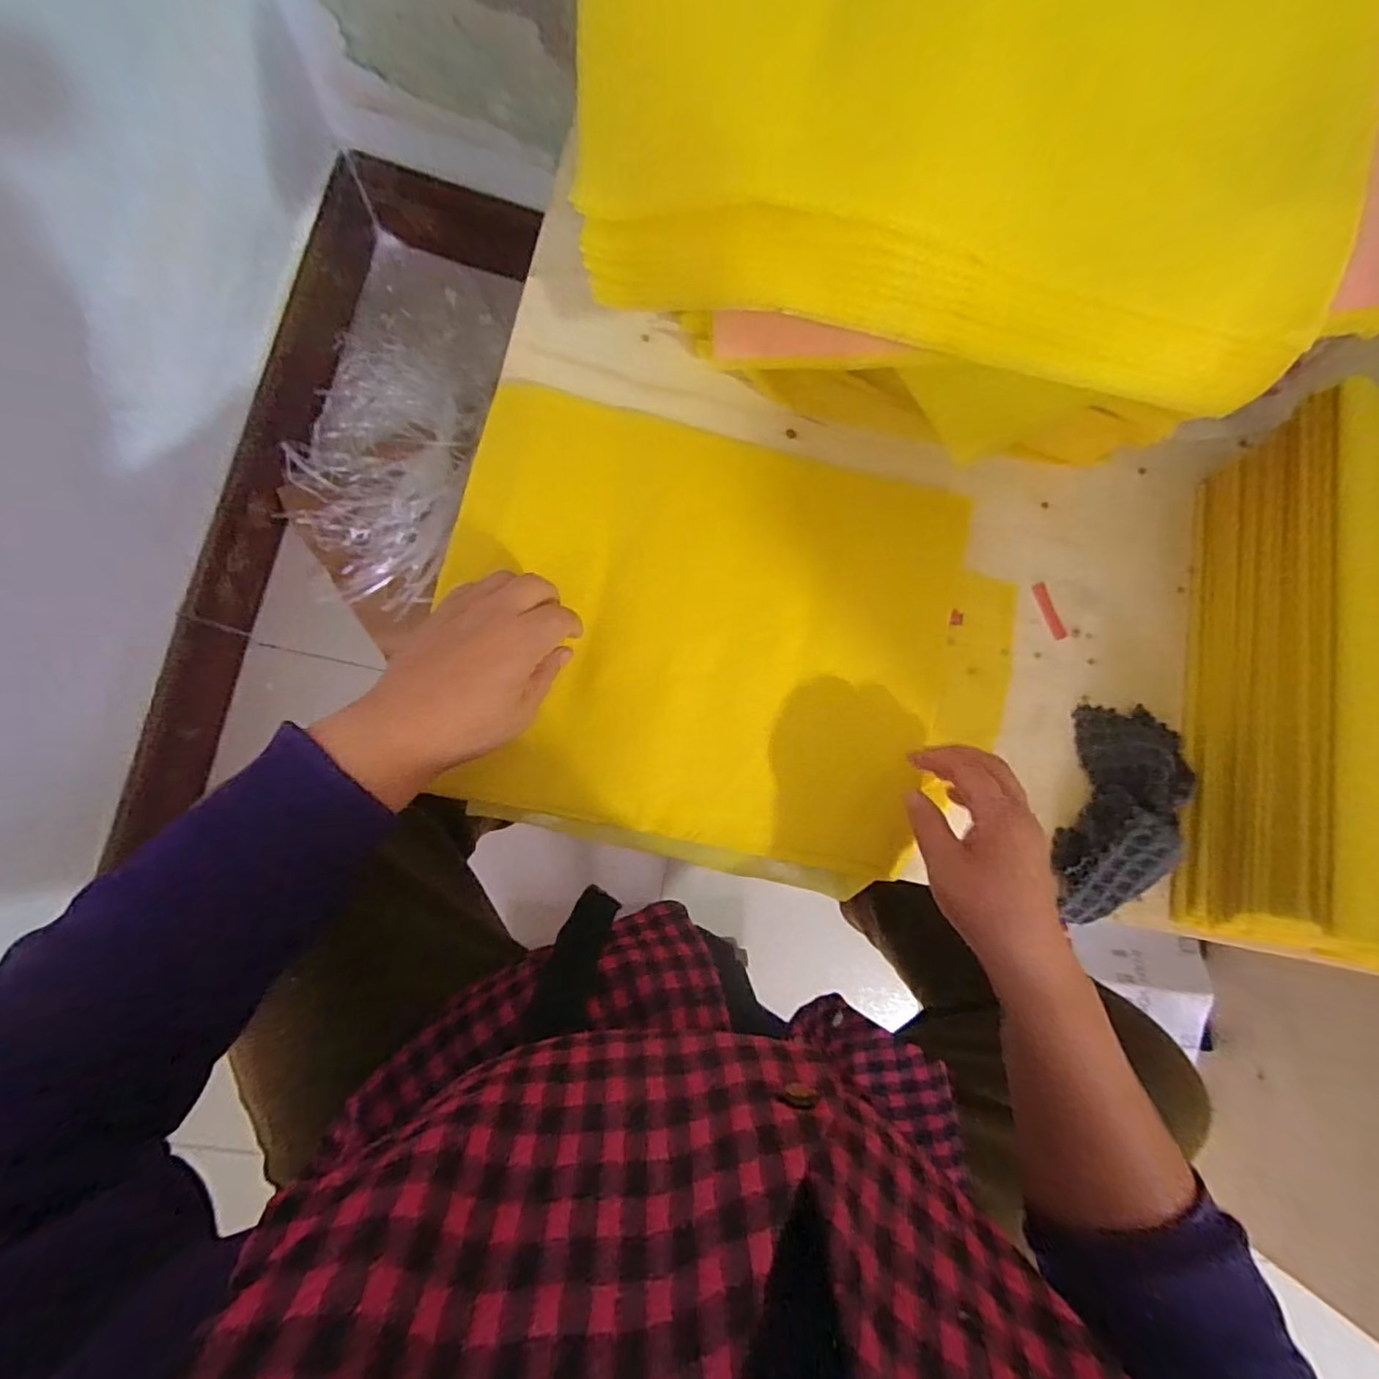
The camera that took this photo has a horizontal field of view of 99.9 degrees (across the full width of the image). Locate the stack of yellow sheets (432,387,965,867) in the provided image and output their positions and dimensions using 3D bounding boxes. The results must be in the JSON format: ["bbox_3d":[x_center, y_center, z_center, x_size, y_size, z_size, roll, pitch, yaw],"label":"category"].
[{"bbox_3d":[0.014,-0.039,0.410,0.349,0.011,0.283,12,83,-7],"label":"stack of yellow sheets"}]

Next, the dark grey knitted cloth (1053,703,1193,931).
[{"bbox_3d":[0.331,0.095,0.426,0.094,0.040,0.163,13,83,-7],"label":"dark grey knitted cloth"}]

